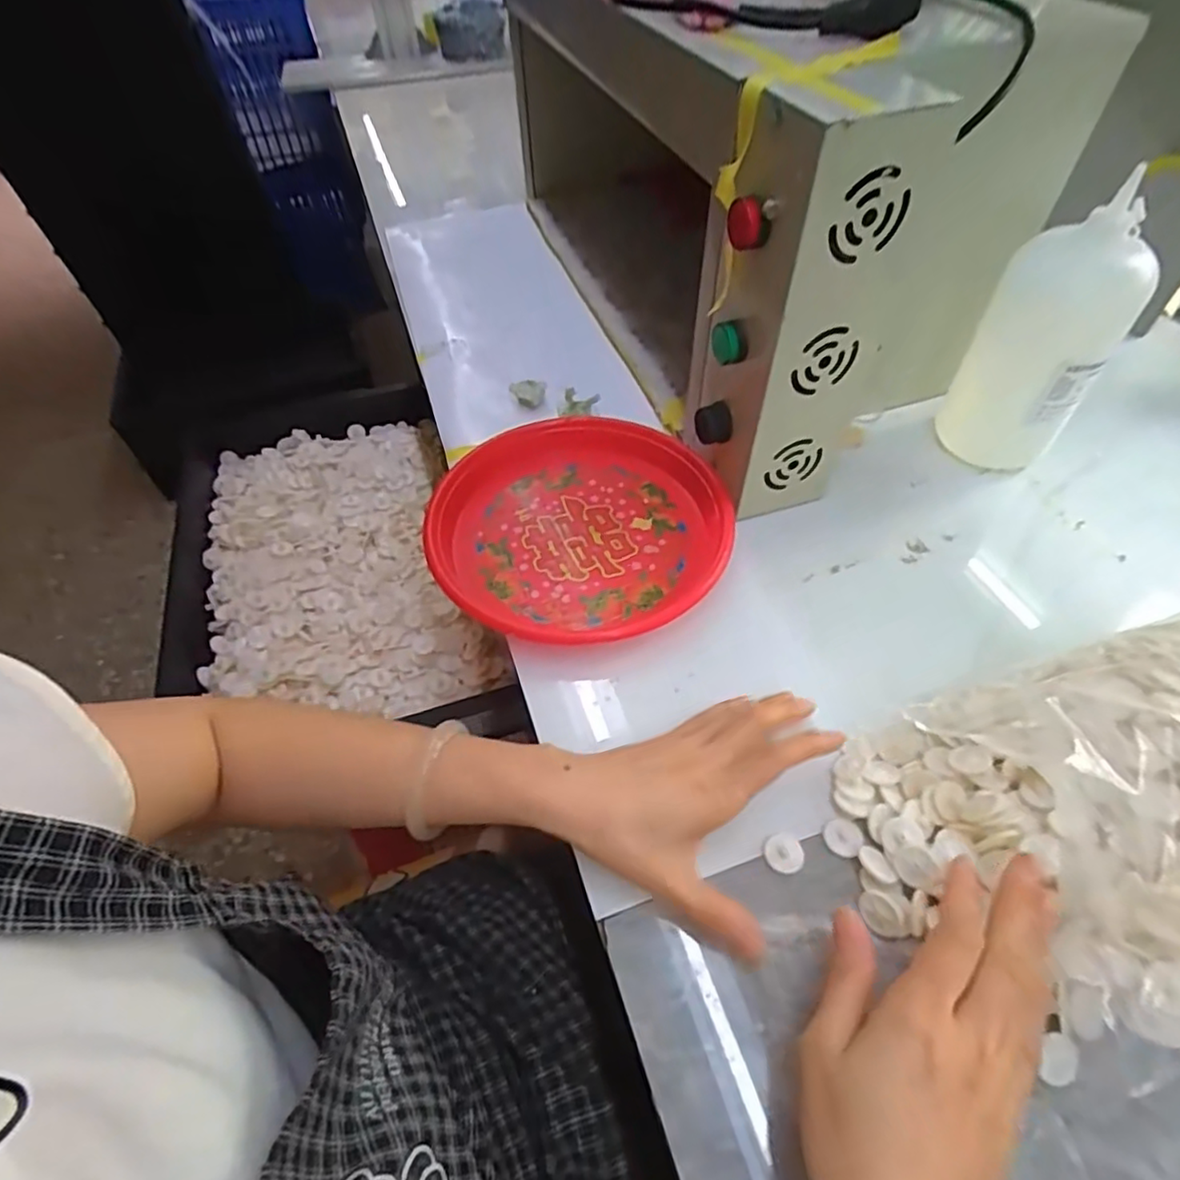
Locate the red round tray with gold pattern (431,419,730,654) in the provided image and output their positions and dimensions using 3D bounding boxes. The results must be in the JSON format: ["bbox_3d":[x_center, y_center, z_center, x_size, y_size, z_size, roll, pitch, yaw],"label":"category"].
[{"bbox_3d":[-0.006,-0.056,0.503,0.222,0.030,0.228,-1,52,1],"label":"red round tray with gold pattern"}]

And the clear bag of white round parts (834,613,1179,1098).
[{"bbox_3d":[0.306,0.111,0.320,0.310,0.091,0.191,-10,52,-6],"label":"clear bag of white round parts"}]

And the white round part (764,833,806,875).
[{"bbox_3d":[0.110,0.149,0.355,0.019,0.008,0.021,-20,54,-13],"label":"white round part"}]

